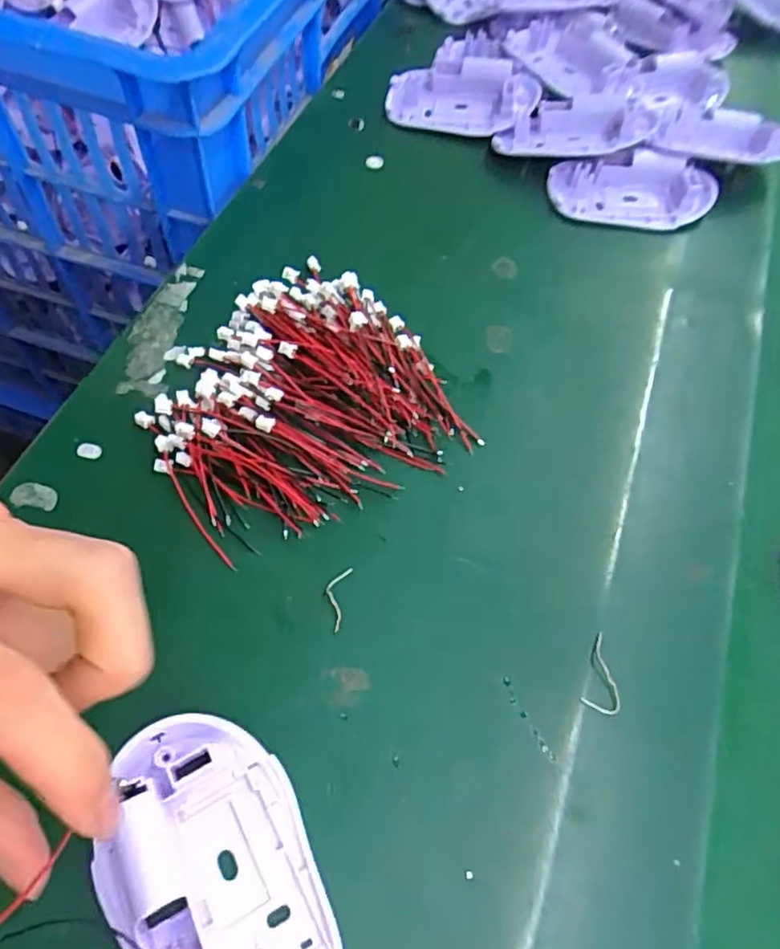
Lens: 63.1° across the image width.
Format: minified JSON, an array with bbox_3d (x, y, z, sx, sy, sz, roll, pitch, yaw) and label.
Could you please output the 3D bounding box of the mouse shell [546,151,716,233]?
[{"bbox_3d":[0.146,-0.168,0.376,0.096,0.020,0.043,4,61,-1],"label":"mouse shell"}]

